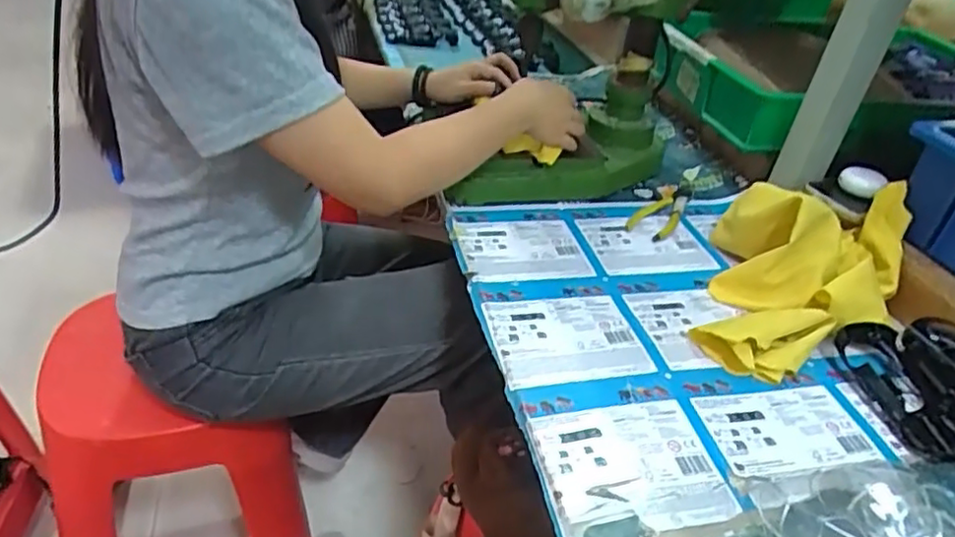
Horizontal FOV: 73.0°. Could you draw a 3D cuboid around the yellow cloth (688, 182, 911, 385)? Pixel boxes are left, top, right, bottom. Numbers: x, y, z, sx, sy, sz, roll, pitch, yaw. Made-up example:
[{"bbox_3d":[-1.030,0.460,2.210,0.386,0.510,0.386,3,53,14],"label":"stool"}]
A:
[{"bbox_3d":[0.318,0.002,0.628,0.175,0.095,0.259,21,37,18],"label":"yellow cloth"}]

